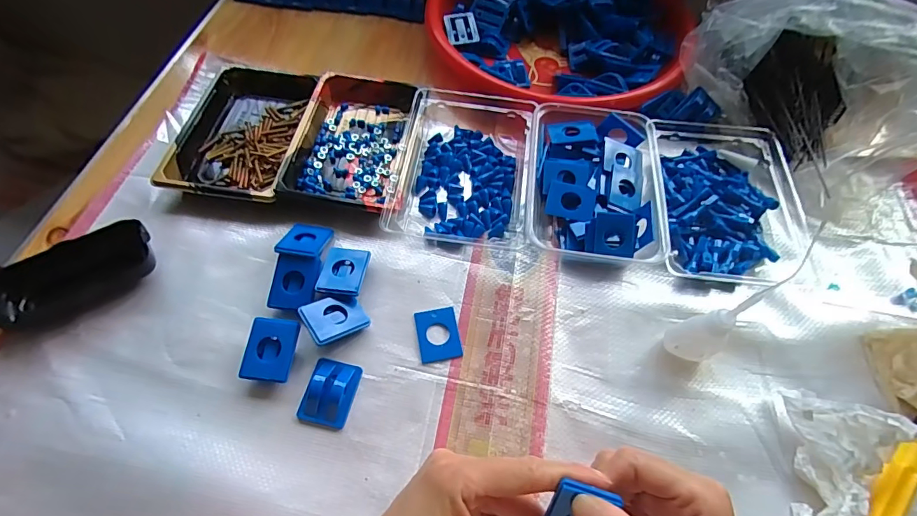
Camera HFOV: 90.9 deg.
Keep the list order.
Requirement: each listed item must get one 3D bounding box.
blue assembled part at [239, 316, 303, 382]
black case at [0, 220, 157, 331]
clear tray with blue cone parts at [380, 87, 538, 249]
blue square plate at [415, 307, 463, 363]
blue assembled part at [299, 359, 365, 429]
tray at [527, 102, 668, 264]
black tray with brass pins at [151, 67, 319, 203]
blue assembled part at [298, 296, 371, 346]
[{"bbox_3d":[-0.136,0.068,0.331,0.035,0.019,0.043,7,59,2],"label":"blue assembled part"},{"bbox_3d":[-0.293,0.014,0.346,0.110,0.025,0.053,-31,65,-18],"label":"black case"},{"bbox_3d":[0.006,-0.094,0.420,0.120,0.032,0.179,6,59,2],"label":"clear tray with blue cone parts"},{"bbox_3d":[-0.016,0.058,0.349,0.032,0.004,0.042,-8,60,-7],"label":"blue square plate"},{"bbox_3d":[-0.091,0.093,0.319,0.034,0.017,0.045,11,60,5],"label":"blue assembled part"},{"bbox_3d":[0.118,-0.067,0.405,0.107,0.037,0.156,6,59,2],"label":"tray"},{"bbox_3d":[-0.205,-0.123,0.435,0.107,0.019,0.162,7,59,2],"label":"black tray with brass pins"},{"bbox_3d":[-0.095,0.047,0.344,0.044,0.014,0.035,-21,64,-36],"label":"blue assembled part"}]

